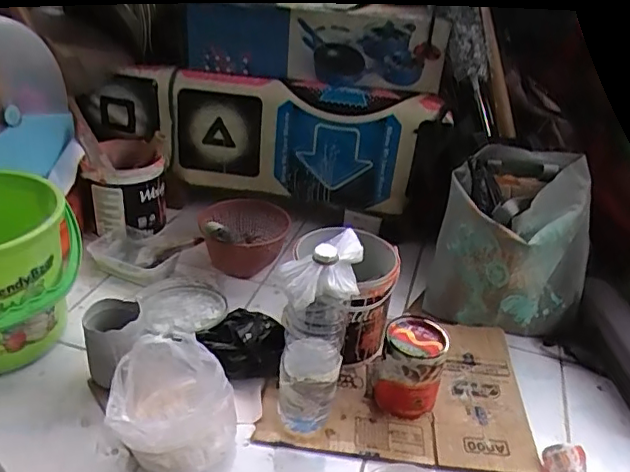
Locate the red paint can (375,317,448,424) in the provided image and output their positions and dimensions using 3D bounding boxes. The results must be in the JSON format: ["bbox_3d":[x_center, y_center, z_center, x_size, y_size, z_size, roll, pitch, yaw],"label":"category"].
[{"bbox_3d":[0.151,0.207,0.890,0.102,0.119,0.111,13,32,11],"label":"red paint can"}]

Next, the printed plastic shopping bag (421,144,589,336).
[{"bbox_3d":[0.399,0.006,1.128,0.286,0.280,0.257,13,32,12],"label":"printed plastic shopping bag"}]

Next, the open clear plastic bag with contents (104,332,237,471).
[{"bbox_3d":[-0.189,0.238,0.760,0.157,0.151,0.145,0,32,-10],"label":"open clear plastic bag with contents"}]

